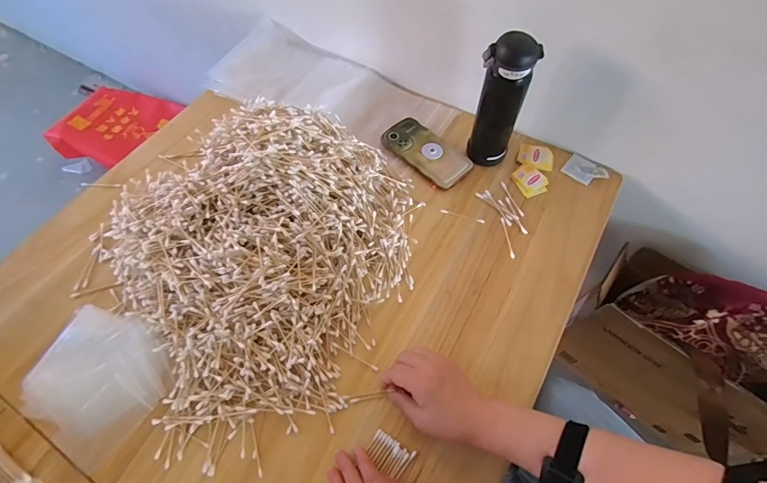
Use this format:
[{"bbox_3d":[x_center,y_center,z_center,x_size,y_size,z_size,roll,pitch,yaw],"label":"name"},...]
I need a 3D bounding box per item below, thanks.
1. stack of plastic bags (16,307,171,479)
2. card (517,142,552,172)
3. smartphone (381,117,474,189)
[{"bbox_3d":[-0.374,0.175,0.502,0.169,0.026,0.159,32,65,14],"label":"stack of plastic bags"},{"bbox_3d":[0.267,-0.150,0.674,0.058,0.006,0.052,16,69,3],"label":"card"},{"bbox_3d":[0.077,-0.159,0.678,0.160,0.014,0.083,40,68,18],"label":"smartphone"}]

